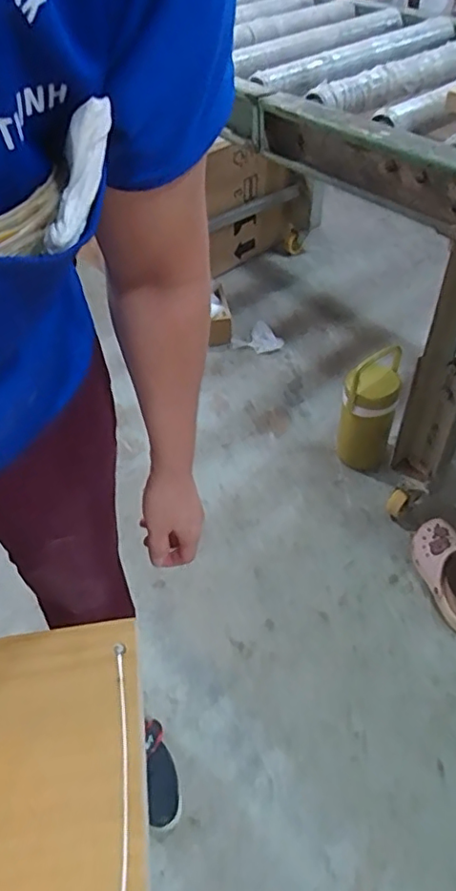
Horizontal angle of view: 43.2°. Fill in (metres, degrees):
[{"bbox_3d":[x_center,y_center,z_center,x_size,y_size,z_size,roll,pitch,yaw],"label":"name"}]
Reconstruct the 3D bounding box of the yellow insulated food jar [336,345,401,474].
[{"bbox_3d":[0.323,-0.072,1.342,0.127,0.285,0.119,-1,48,1],"label":"yellow insulated food jar"}]

